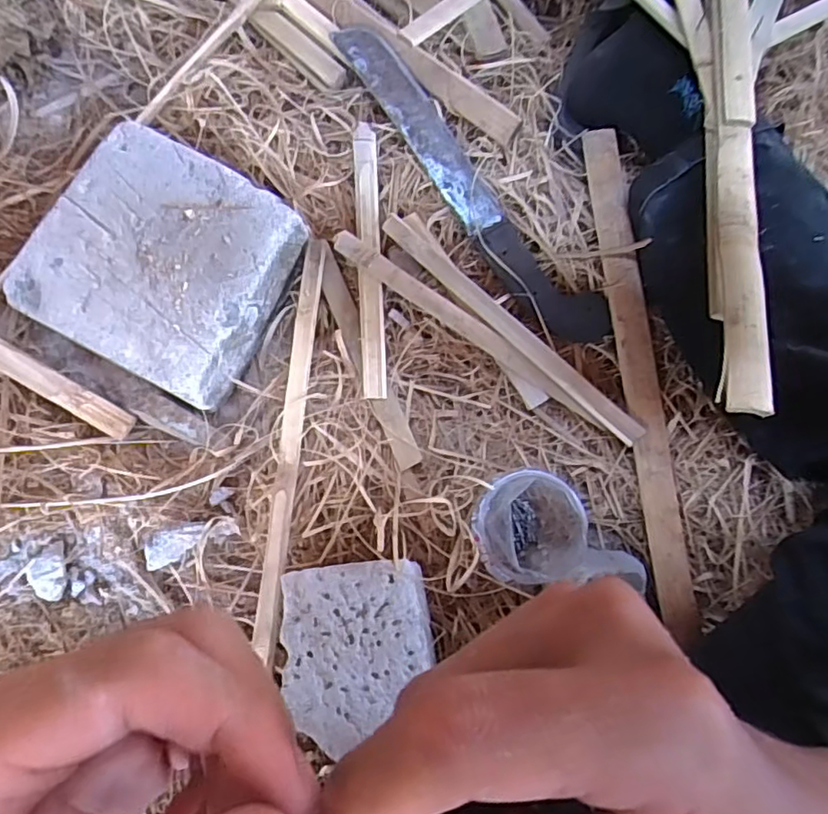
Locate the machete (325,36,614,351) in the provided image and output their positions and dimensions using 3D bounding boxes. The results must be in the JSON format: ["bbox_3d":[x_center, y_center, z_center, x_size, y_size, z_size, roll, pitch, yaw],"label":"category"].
[{"bbox_3d":[0.045,-0.213,0.556,0.057,0.017,0.384,-36,80,-8],"label":"machete"}]

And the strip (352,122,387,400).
[{"bbox_3d":[-0.042,-0.138,0.554,0.022,0.008,0.261,-4,82,2],"label":"strip"}]

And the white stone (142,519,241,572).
[{"bbox_3d":[-0.200,0.119,0.531,0.084,0.012,0.031,-16,78,-4],"label":"white stone"}]

